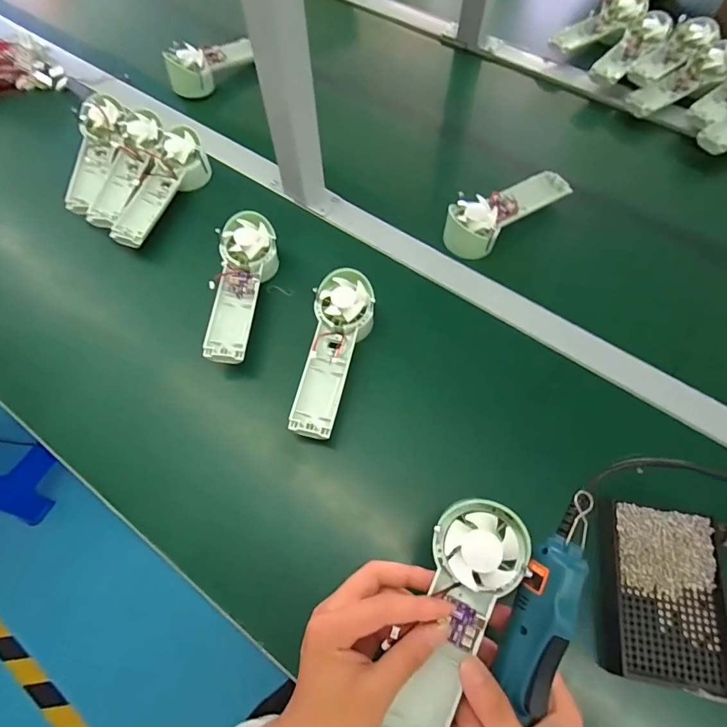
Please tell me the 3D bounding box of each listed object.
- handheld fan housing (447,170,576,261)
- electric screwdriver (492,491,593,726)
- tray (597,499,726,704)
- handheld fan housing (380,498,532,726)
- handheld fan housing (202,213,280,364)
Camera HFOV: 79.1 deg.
[{"bbox_3d":[0.180,-0.196,0.550,0.176,0.050,0.063,-34,69,-15],"label":"handheld fan housing"},{"bbox_3d":[0.098,0.215,0.286,0.030,0.029,0.268,22,85,11],"label":"electric screwdriver"},{"bbox_3d":[0.249,0.191,0.368,0.094,0.029,0.131,10,65,5],"label":"tray"},{"bbox_3d":[0.062,0.181,0.301,0.060,0.024,0.172,19,87,9],"label":"handheld fan housing"},{"bbox_3d":[-0.132,-0.082,0.484,0.061,0.047,0.175,0,64,0],"label":"handheld fan housing"}]

